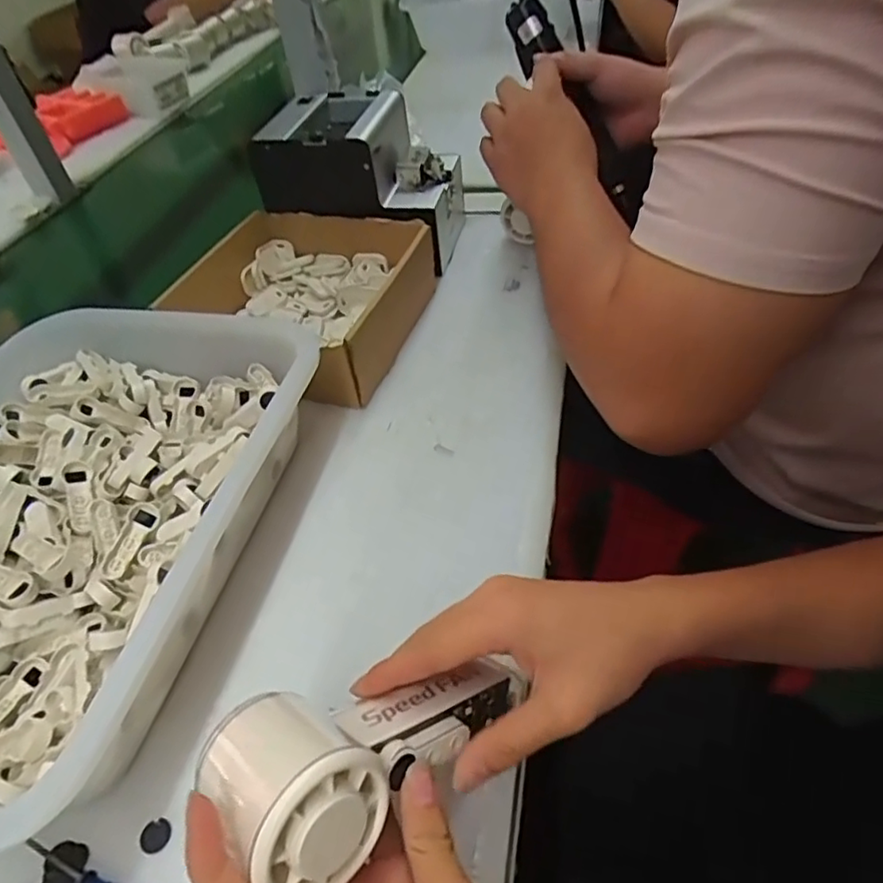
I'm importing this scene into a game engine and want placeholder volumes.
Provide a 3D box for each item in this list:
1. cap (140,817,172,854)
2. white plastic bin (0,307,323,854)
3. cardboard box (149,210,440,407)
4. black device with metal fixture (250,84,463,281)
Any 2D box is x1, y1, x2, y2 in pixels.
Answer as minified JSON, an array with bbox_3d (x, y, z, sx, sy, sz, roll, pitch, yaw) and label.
[{"bbox_3d":[-0.145,0.200,0.307,0.015,0.004,0.015,-3,47,3],"label":"cap"},{"bbox_3d":[-0.270,0.052,0.403,0.282,0.083,0.344,6,48,13],"label":"white plastic bin"},{"bbox_3d":[-0.128,-0.134,0.568,0.198,0.068,0.190,11,50,18],"label":"cardboard box"},{"bbox_3d":[-0.074,-0.269,0.632,0.176,0.135,0.143,8,49,15],"label":"black device with metal fixture"}]

